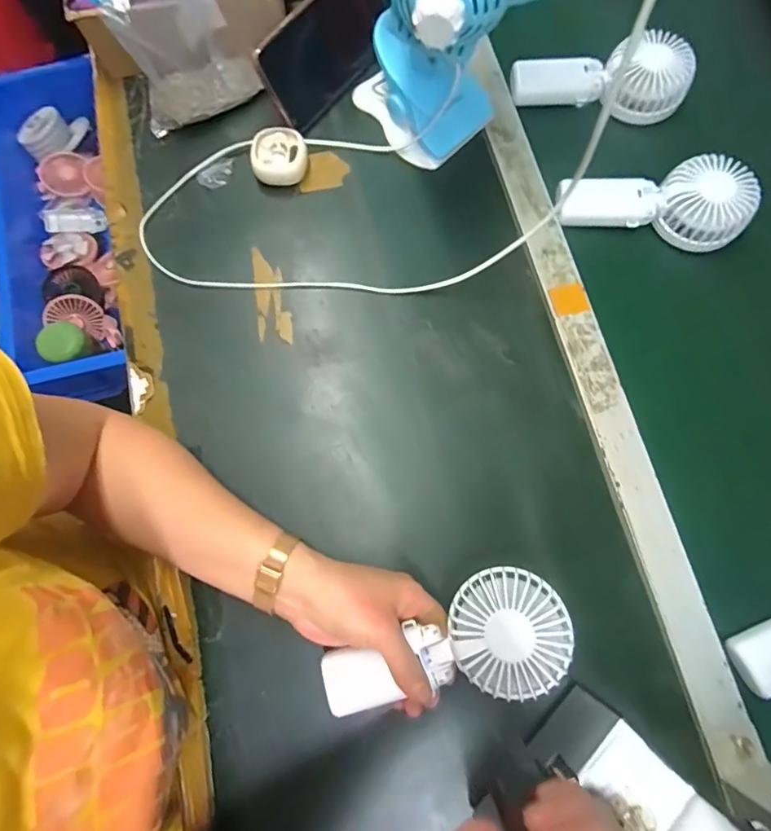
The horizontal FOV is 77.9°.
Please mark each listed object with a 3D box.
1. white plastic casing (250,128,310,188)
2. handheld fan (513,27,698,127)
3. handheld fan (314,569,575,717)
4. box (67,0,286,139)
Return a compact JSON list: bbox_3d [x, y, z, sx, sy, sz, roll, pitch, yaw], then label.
[{"bbox_3d":[-0.108,-0.264,0.489,0.055,0.026,0.054,0,76,0],"label":"white plastic casing"},{"bbox_3d":[0.228,-0.357,0.505,0.180,0.044,0.075,-4,76,-1],"label":"handheld fan"},{"bbox_3d":[0.044,0.176,0.350,0.179,0.030,0.081,-23,77,8],"label":"handheld fan"},{"bbox_3d":[-0.196,-0.393,0.462,0.200,0.140,0.127,-21,77,-5],"label":"box"}]

